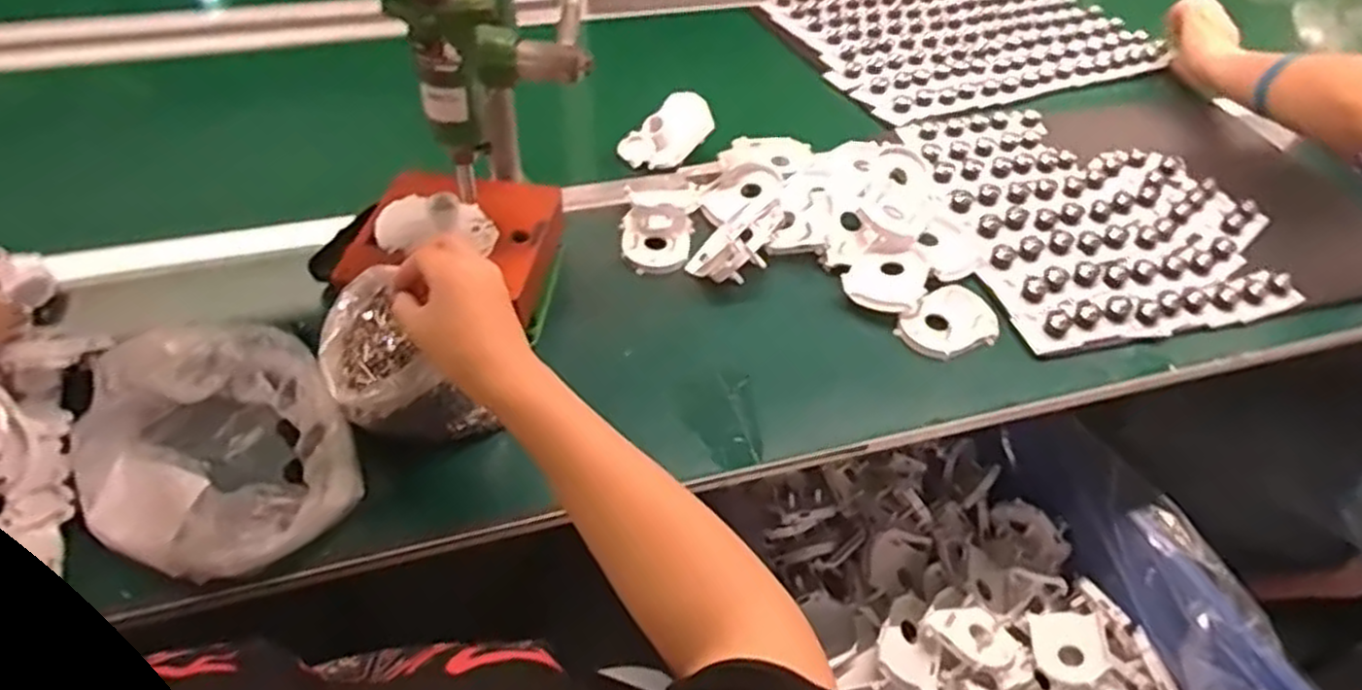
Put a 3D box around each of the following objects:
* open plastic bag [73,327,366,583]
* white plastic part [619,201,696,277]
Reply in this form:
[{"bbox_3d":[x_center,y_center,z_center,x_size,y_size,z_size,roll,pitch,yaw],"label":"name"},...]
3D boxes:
[{"bbox_3d":[-0.323,0.071,0.541,0.159,0.071,0.189,-26,53,-25],"label":"open plastic bag"},{"bbox_3d":[-0.026,-0.104,0.761,0.068,0.022,0.077,4,55,-1],"label":"white plastic part"}]

